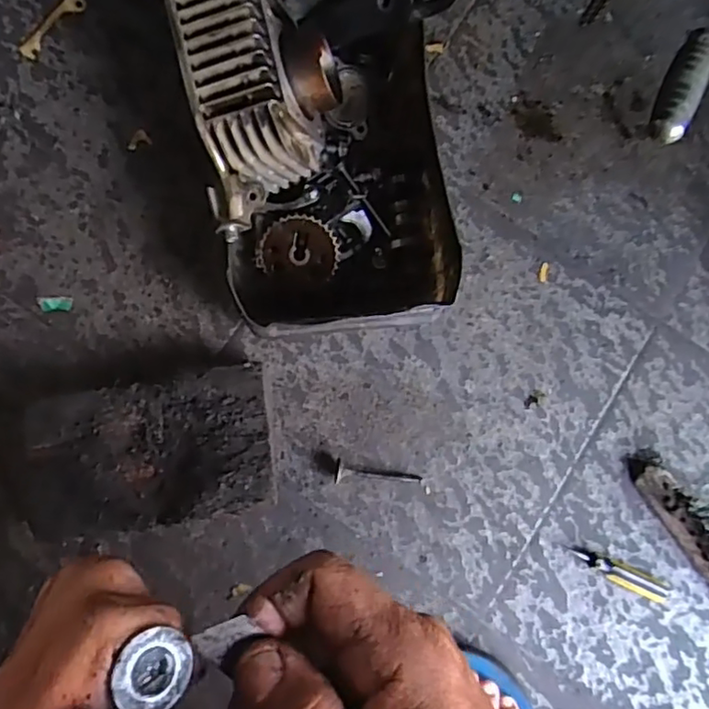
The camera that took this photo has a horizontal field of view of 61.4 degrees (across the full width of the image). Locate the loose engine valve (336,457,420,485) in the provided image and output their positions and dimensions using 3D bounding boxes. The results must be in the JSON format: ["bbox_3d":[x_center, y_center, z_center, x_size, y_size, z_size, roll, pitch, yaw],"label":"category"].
[{"bbox_3d":[0.020,0.095,0.486,0.071,0.015,0.018,2,82,-5],"label":"loose engine valve"}]

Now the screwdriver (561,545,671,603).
[{"bbox_3d":[0.215,0.179,0.485,0.089,0.013,0.018,22,81,-2],"label":"screwdriver"}]

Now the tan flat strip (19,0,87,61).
[{"bbox_3d":[-0.265,-0.290,0.525,0.020,0.005,0.074,37,81,1],"label":"tan flat strip"}]

